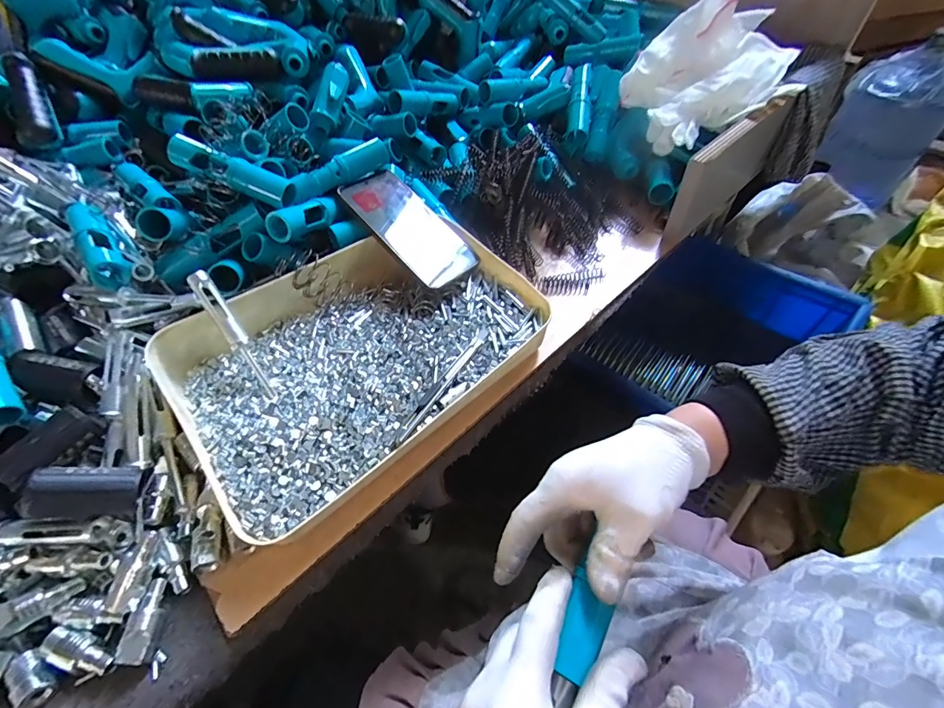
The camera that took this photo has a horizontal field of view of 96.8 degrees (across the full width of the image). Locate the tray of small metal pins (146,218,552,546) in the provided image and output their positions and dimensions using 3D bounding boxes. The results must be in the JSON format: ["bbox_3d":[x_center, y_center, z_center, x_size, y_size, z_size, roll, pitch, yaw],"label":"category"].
[{"bbox_3d":[-0.102,-0.015,0.399,0.328,0.055,0.231,-36,58,-22],"label":"tray of small metal pins"}]

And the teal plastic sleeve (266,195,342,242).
[{"bbox_3d":[-0.172,-0.142,0.435,0.032,0.028,0.083,20,39,19],"label":"teal plastic sleeve"}]

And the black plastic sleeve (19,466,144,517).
[{"bbox_3d":[-0.285,0.101,0.310,0.061,0.032,0.034,15,62,-31],"label":"black plastic sleeve"}]

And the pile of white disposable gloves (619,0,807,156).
[{"bbox_3d":[0.315,-0.364,0.544,0.219,0.113,0.147,-19,53,-10],"label":"pile of white disposable gloves"}]

